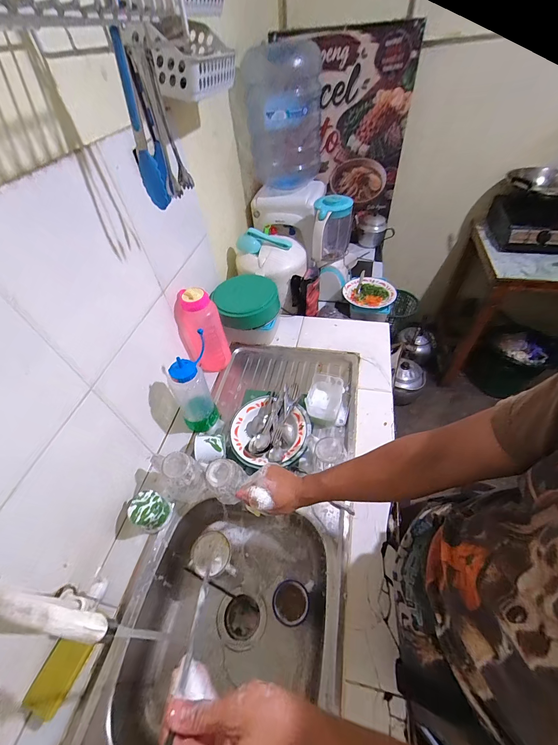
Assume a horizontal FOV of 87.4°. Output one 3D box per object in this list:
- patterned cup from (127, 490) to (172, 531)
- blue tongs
[{"bbox_3d":[-0.284,0.309,0.652,0.067,0.075,0.068,-3,50,3],"label":"patterned cup"},{"bbox_3d":[-0.209,-0.363,0.445,0.041,0.185,0.049,-14,50,-6],"label":"blue tongs"}]

